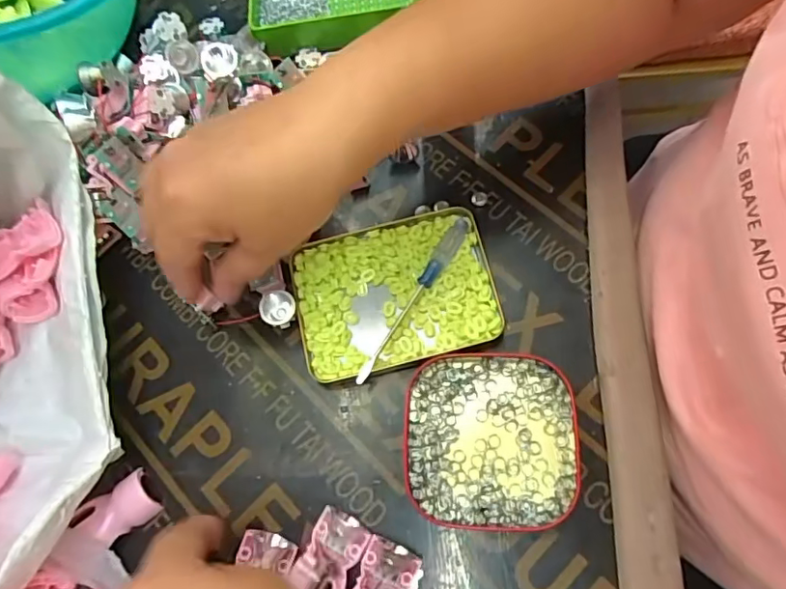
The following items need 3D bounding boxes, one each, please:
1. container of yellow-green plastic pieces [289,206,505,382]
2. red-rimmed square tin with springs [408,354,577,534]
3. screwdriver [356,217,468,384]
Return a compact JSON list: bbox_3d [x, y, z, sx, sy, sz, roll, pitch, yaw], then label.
[{"bbox_3d":[0.000,-0.002,0.364,0.126,0.019,0.096,-15,69,0],"label":"container of yellow-green plastic pieces"},{"bbox_3d":[0.058,0.085,0.332,0.099,0.018,0.100,-1,70,5],"label":"red-rimmed square tin with springs"},{"bbox_3d":[0.013,0.002,0.358,0.012,0.014,0.127,31,76,15],"label":"screwdriver"}]

